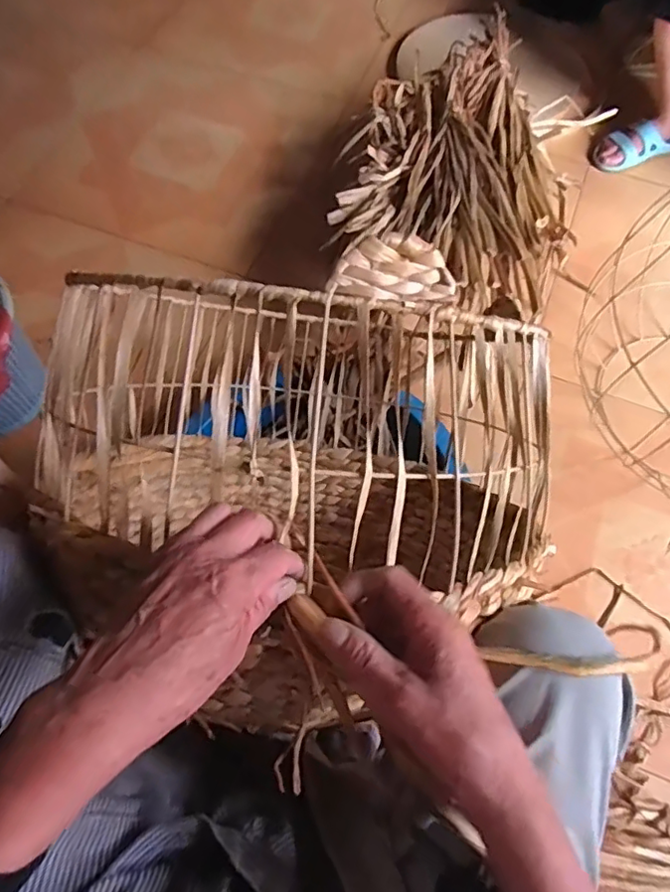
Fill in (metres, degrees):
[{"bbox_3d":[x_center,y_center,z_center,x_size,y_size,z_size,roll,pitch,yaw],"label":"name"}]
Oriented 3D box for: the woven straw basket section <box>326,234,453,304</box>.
[{"bbox_3d":[0.041,-0.123,0.388,0.090,0.015,0.042,-1,111,-17],"label":"woven straw basket section"}]

